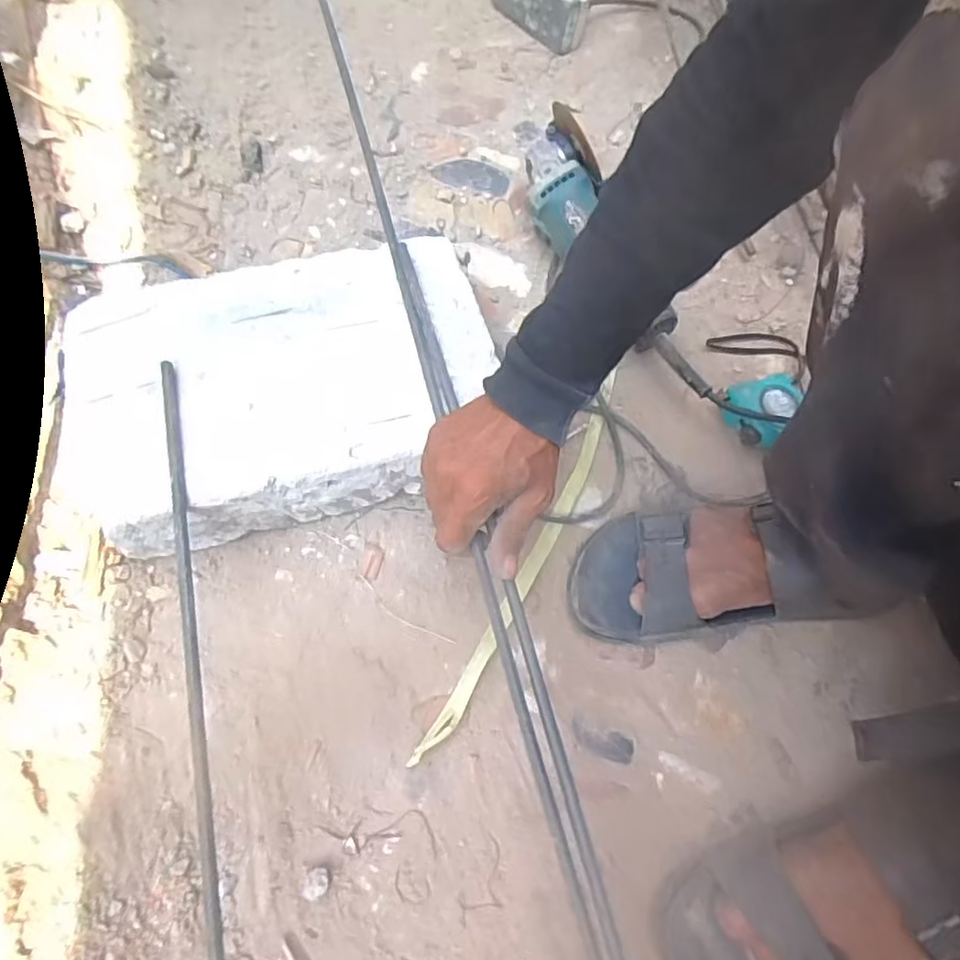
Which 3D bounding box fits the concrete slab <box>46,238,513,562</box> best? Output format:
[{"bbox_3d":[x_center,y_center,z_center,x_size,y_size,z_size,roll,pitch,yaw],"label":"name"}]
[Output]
[{"bbox_3d":[-0.159,-0.071,0.515,0.326,0.111,0.199,-13,69,-8],"label":"concrete slab"}]

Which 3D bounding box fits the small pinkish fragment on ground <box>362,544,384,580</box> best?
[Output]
[{"bbox_3d":[-0.090,0.069,0.516,0.012,0.004,0.031,9,68,3],"label":"small pinkish fragment on ground"}]

